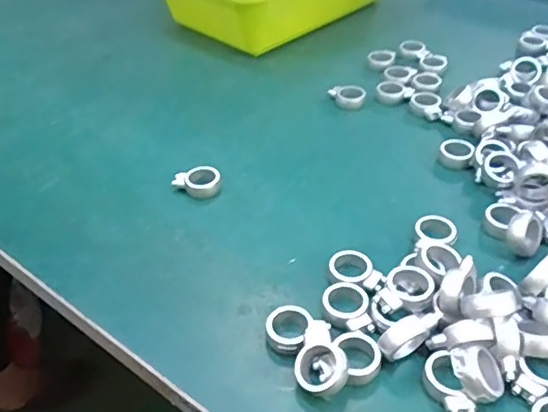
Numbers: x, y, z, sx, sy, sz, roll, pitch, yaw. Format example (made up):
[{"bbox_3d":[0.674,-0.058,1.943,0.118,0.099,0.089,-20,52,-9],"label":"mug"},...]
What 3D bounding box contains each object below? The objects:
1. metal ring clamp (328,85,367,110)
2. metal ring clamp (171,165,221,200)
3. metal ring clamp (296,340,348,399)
[{"bbox_3d":[0.064,-0.096,0.494,0.032,0.012,0.024,3,40,8],"label":"metal ring clamp"},{"bbox_3d":[-0.055,-0.016,0.405,0.033,0.012,0.025,-10,40,-7],"label":"metal ring clamp"},{"bbox_3d":[0.024,0.082,0.279,0.024,0.016,0.026,-2,40,2],"label":"metal ring clamp"}]

